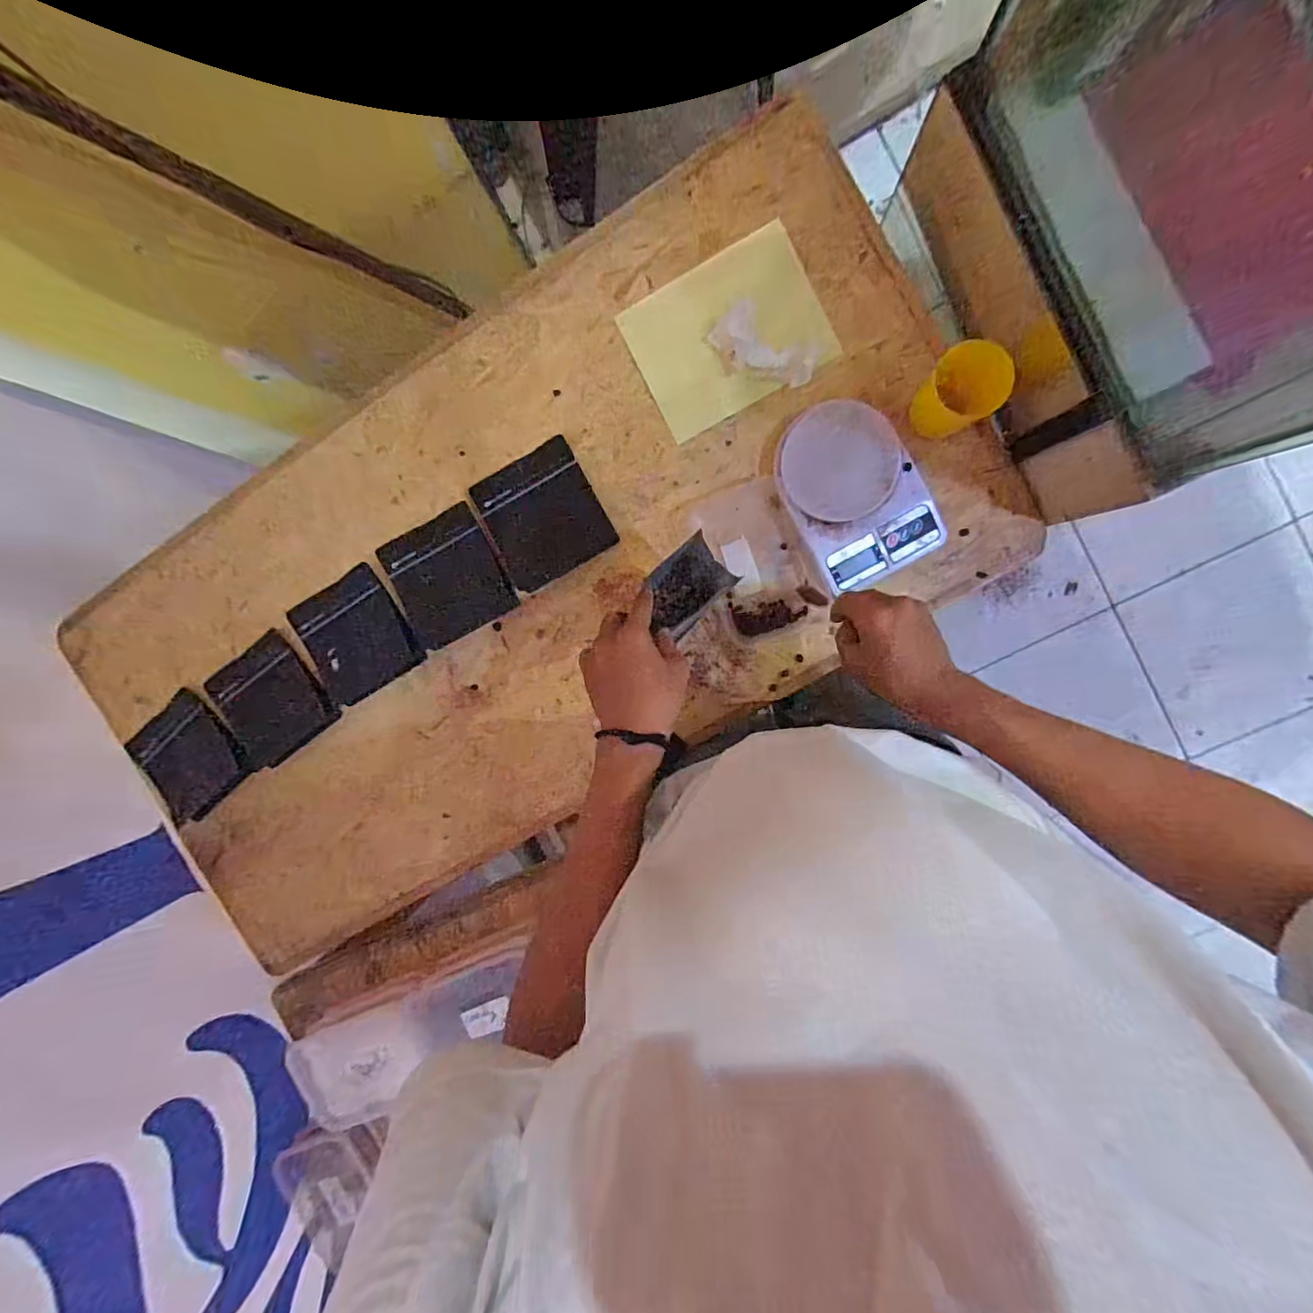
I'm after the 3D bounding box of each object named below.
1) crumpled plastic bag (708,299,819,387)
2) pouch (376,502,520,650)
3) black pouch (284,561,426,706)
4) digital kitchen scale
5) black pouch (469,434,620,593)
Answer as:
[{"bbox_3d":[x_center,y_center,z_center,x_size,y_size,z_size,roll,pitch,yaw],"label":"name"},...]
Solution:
[{"bbox_3d":[0.118,-0.341,0.617,0.117,0.022,0.064,33,98,2],"label":"crumpled plastic bag"},{"bbox_3d":[-0.262,-0.098,0.693,0.140,0.009,0.139,-26,93,8],"label":"pouch"},{"bbox_3d":[-0.390,-0.026,0.716,0.135,0.006,0.143,-28,92,8],"label":"black pouch"},{"bbox_3d":[0.219,-0.180,0.614,0.138,0.036,0.195,-29,92,8],"label":"digital kitchen scale"},{"bbox_3d":[-0.138,-0.169,0.670,0.137,0.015,0.139,-28,92,8],"label":"black pouch"}]

